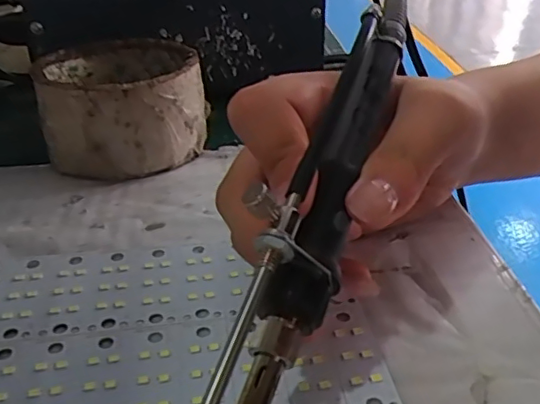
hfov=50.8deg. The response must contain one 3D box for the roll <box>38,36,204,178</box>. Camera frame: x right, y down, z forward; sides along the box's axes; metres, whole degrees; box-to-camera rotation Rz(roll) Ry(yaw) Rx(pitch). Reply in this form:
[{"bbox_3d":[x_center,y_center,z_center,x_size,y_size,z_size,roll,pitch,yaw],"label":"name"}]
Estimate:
[{"bbox_3d":[-0.078,-0.053,0.304,0.080,0.046,0.084,-10,32,-11],"label":"roll"}]

